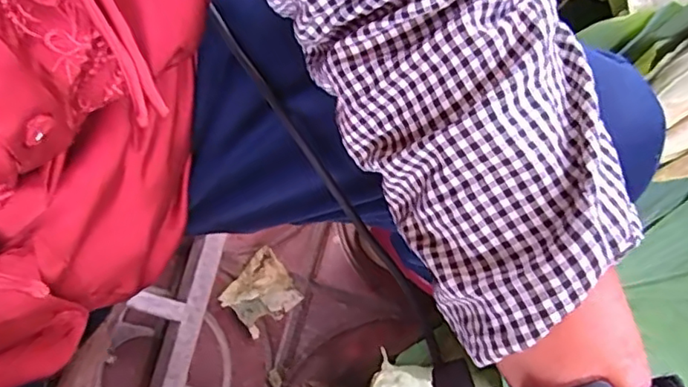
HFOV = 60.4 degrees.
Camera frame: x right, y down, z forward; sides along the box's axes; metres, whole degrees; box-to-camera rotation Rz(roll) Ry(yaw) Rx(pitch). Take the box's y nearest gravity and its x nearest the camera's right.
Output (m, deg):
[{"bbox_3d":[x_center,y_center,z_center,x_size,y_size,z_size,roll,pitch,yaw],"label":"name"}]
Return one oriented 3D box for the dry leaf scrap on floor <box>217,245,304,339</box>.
[{"bbox_3d":[-0.102,0.120,0.722,0.083,0.017,0.078,-41,78,-11],"label":"dry leaf scrap on floor"}]

